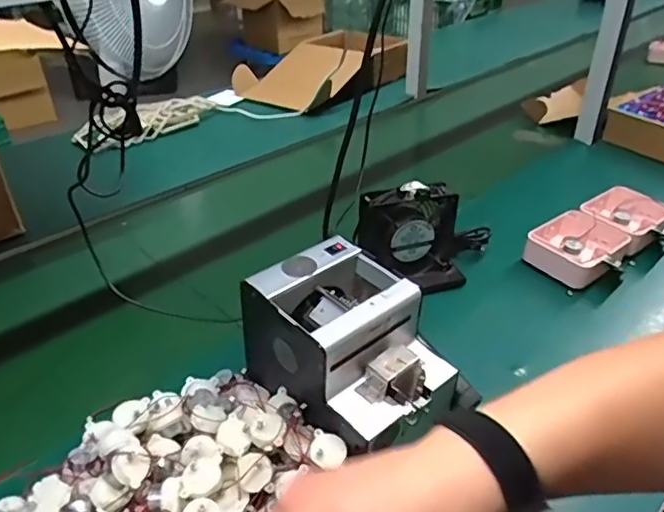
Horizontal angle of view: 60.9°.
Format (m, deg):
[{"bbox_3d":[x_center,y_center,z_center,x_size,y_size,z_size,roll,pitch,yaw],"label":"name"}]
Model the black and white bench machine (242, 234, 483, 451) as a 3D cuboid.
[{"bbox_3d":[0.020,0.084,0.555,0.137,0.119,0.180,-28,43,-34],"label":"black and white bench machine"}]

